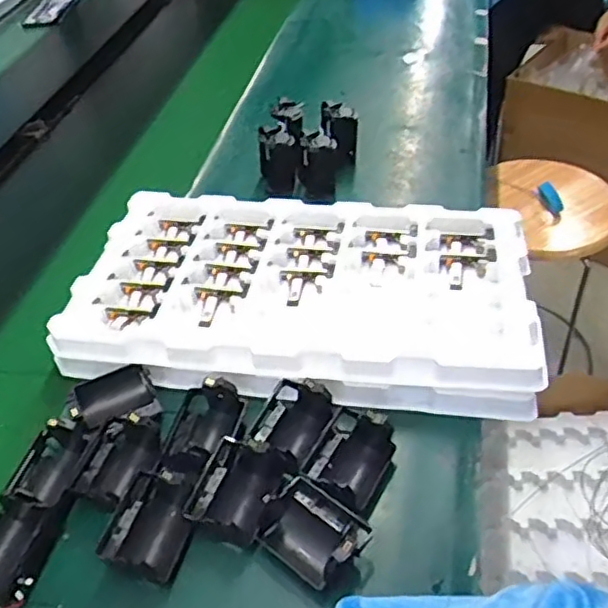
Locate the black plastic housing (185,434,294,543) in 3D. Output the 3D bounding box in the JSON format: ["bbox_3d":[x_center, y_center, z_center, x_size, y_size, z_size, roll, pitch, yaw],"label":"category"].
[{"bbox_3d":[-0.050,0.139,0.497,0.060,0.033,0.074,14,48,20],"label":"black plastic housing"}]

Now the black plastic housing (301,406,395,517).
[{"bbox_3d":[0.036,0.123,0.515,0.058,0.038,0.083,15,48,21],"label":"black plastic housing"}]

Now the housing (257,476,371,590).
[{"bbox_3d":[0.005,0.162,0.471,0.075,0.035,0.057,22,51,27],"label":"housing"}]

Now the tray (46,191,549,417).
[{"bbox_3d":[-0.002,-0.015,0.644,0.433,0.045,0.242,5,45,12],"label":"tray"}]

